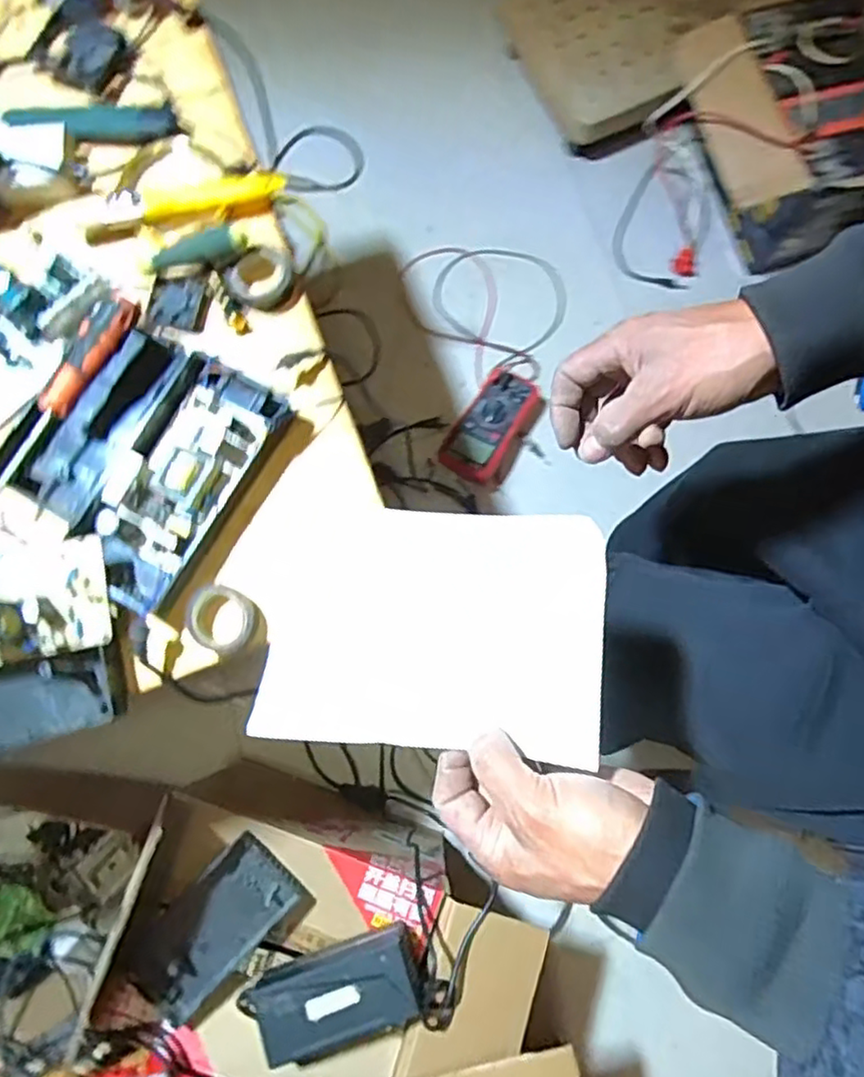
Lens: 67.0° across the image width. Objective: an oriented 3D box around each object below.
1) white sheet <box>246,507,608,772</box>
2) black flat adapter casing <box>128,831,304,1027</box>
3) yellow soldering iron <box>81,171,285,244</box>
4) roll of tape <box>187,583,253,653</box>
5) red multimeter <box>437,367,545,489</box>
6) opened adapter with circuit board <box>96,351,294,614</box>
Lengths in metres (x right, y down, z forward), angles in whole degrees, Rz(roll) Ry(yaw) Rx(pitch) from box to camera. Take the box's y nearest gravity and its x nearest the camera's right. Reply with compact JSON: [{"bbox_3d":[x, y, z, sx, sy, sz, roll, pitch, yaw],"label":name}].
[{"bbox_3d":[-0.002,0.047,0.360,0.186,0.030,0.129,4,81,11],"label":"white sheet"},{"bbox_3d":[-0.224,0.398,0.670,0.089,0.030,0.170,44,83,8],"label":"black flat adapter casing"},{"bbox_3d":[-0.193,-0.258,0.511,0.156,0.018,0.025,-19,80,-3],"label":"yellow soldering iron"},{"bbox_3d":[-0.147,0.056,0.456,0.043,0.017,0.043,0,79,0],"label":"roll of tape"},{"bbox_3d":[0.098,-0.179,1.044,0.107,0.050,0.190,31,81,6],"label":"red multimeter"},{"bbox_3d":[-0.176,-0.041,0.468,0.089,0.037,0.183,32,81,6],"label":"opened adapter with circuit board"}]

